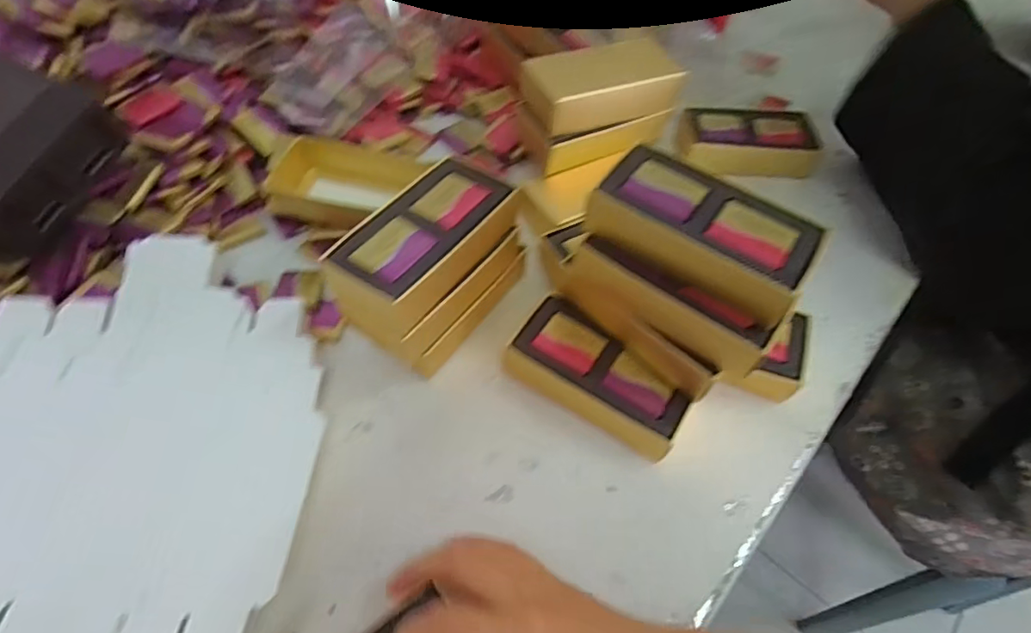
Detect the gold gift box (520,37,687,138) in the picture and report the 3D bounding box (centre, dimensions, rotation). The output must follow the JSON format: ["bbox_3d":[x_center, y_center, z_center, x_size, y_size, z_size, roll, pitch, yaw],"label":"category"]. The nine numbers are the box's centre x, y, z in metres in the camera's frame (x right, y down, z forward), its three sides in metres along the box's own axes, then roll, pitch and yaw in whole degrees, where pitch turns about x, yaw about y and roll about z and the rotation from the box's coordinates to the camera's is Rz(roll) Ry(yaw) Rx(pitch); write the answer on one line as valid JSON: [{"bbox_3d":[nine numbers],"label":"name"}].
[{"bbox_3d":[0.068,-0.178,0.417,0.118,0.029,0.059,-15,58,-13],"label":"gold gift box"}]

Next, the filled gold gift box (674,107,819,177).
[{"bbox_3d":[0.206,-0.158,0.490,0.119,0.029,0.059,2,55,-1],"label":"filled gold gift box"}]

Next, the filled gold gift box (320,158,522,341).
[{"bbox_3d":[-0.053,-0.044,0.321,0.058,0.030,0.116,31,59,17],"label":"filled gold gift box"}]

